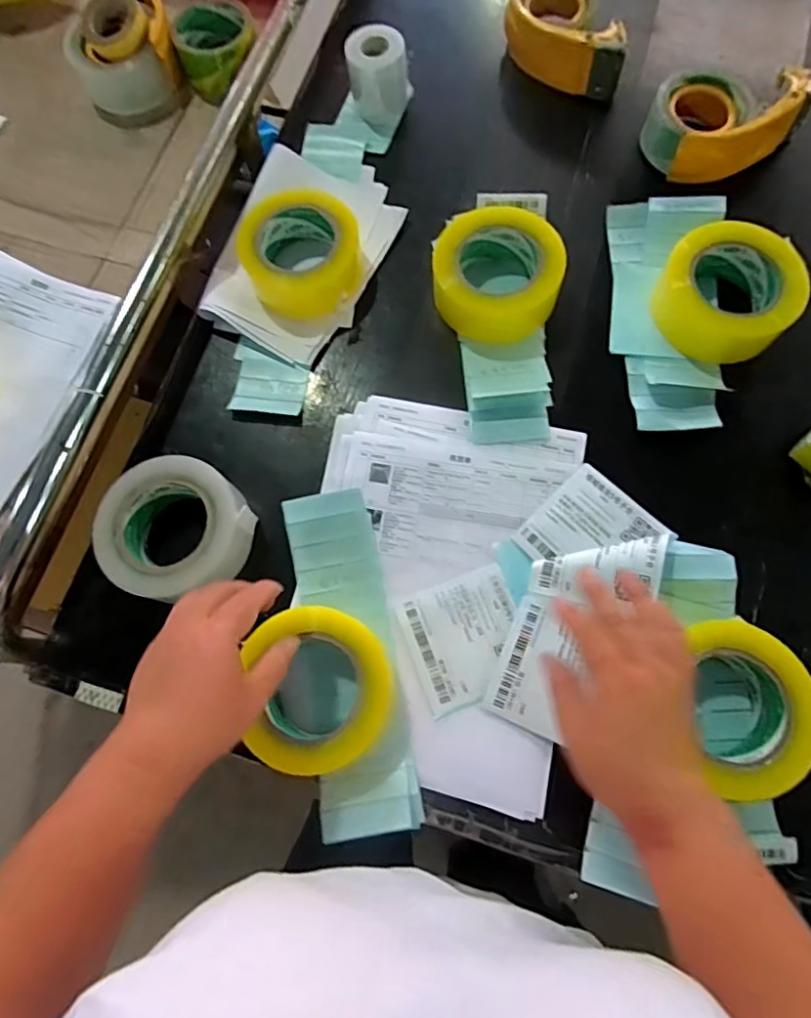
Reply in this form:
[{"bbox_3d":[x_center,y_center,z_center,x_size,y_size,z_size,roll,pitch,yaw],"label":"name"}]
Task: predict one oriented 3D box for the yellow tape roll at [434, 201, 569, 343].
[{"bbox_3d":[0.089,-0.228,0.551,0.122,0.061,0.114,-1,74,2],"label":"yellow tape roll"}]

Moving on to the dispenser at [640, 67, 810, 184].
[{"bbox_3d":[0.333,-0.407,0.586,0.160,0.060,0.105,-25,75,-5],"label":"dispenser"}]

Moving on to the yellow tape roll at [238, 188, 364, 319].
[{"bbox_3d":[-0.104,-0.254,0.569,0.118,0.048,0.115,17,75,7],"label":"yellow tape roll"}]

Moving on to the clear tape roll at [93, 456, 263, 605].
[{"bbox_3d":[-0.199,0.016,0.501,0.120,0.061,0.115,-1,74,2],"label":"clear tape roll"}]

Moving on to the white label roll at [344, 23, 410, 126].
[{"bbox_3d":[-0.029,-0.471,0.617,0.064,0.064,0.055,-6,74,0],"label":"white label roll"}]

